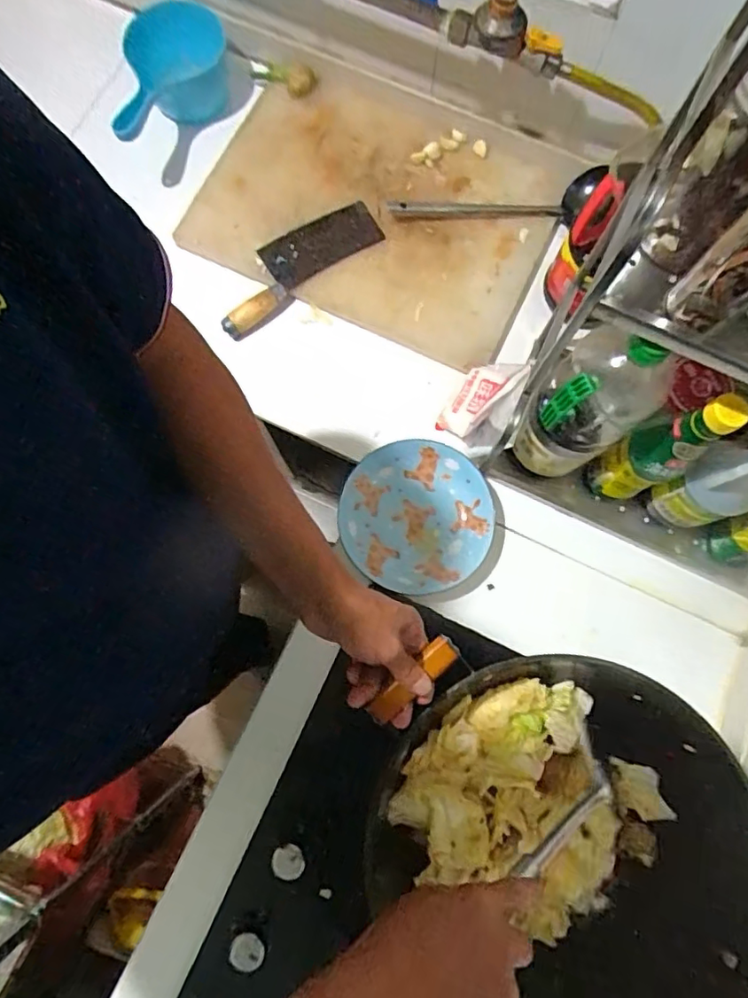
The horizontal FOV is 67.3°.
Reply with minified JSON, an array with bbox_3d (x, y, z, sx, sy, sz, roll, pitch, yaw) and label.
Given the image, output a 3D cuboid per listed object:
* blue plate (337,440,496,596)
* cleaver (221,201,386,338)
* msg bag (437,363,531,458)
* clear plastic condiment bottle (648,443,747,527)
[{"bbox_3d":[0.054,0.024,0.739,0.193,0.033,0.189,0,78,0],"label":"blue plate"},{"bbox_3d":[-0.115,-0.334,0.810,0.265,0.036,0.091,-36,81,-7],"label":"cleaver"},{"bbox_3d":[0.138,-0.127,0.705,0.082,0.132,0.115,28,80,5],"label":"msg bag"},{"bbox_3d":[0.389,-0.010,0.658,0.058,0.218,0.076,-21,79,-5],"label":"clear plastic condiment bottle"}]

